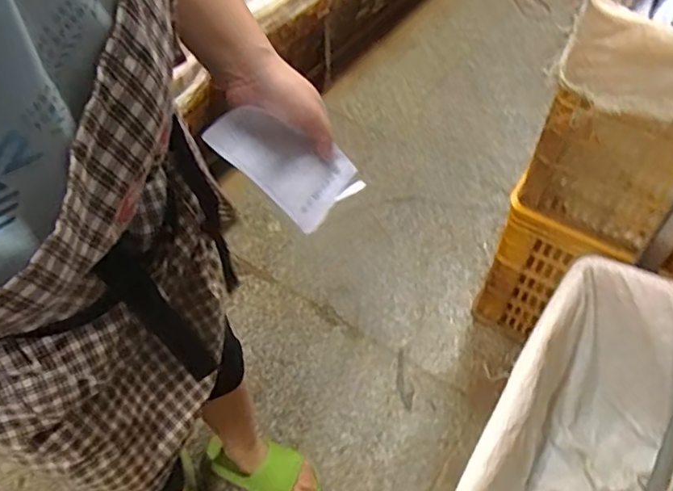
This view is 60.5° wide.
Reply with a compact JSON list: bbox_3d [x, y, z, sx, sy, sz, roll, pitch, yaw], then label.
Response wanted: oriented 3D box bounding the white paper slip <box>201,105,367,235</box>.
[{"bbox_3d":[-0.045,-0.079,0.532,0.133,0.011,0.081,44,70,-10],"label":"white paper slip"}]

